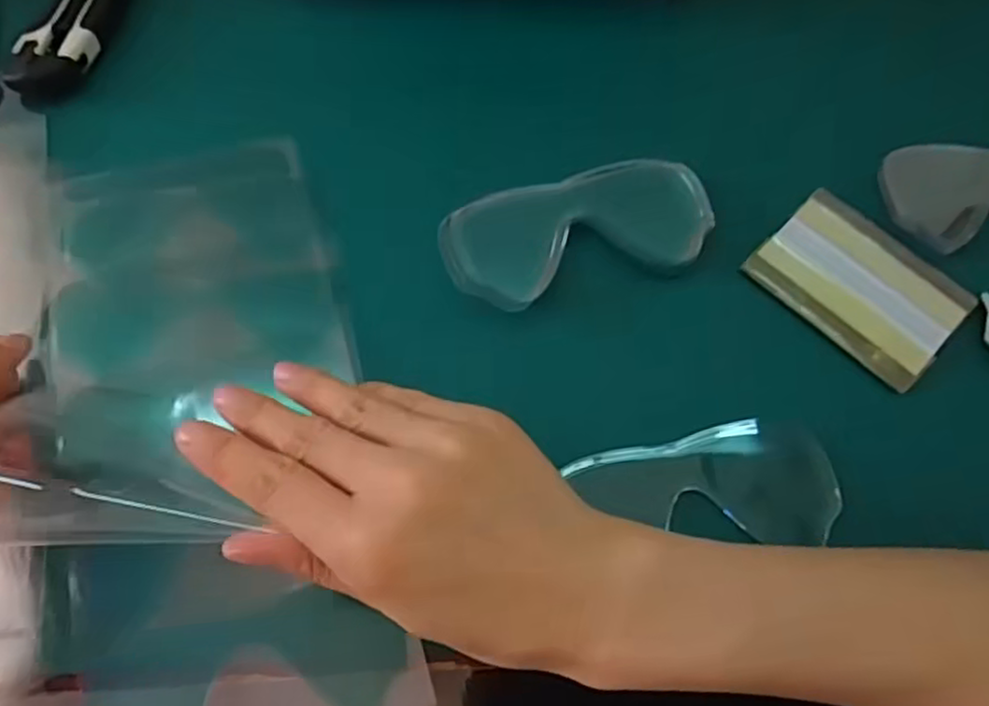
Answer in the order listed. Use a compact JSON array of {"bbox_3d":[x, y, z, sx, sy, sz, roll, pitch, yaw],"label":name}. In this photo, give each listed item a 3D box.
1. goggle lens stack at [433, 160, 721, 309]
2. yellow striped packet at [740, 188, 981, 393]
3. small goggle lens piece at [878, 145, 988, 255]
[{"bbox_3d":[0.044,-0.064,0.369,0.140,0.025,0.067,-16,68,-8],"label":"goggle lens stack"},{"bbox_3d":[0.195,-0.038,0.370,0.100,0.005,0.074,42,72,15],"label":"yellow striped packet"},{"bbox_3d":[0.290,-0.086,0.383,0.131,0.018,0.060,8,67,2],"label":"small goggle lens piece"}]

